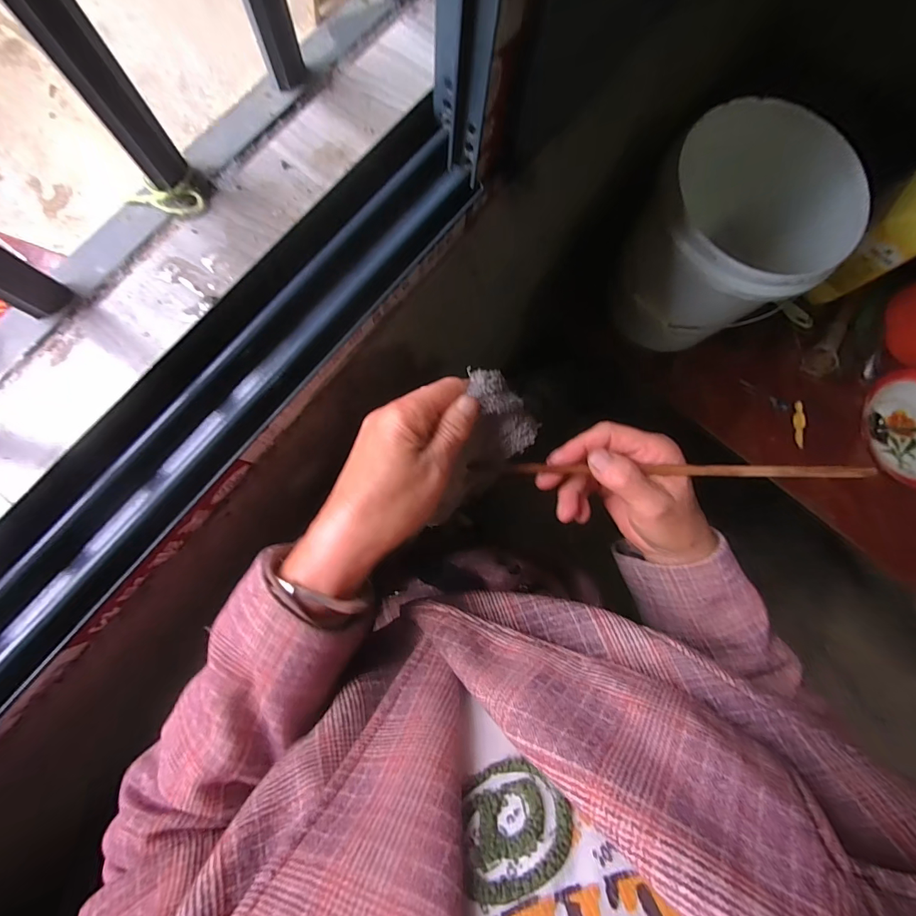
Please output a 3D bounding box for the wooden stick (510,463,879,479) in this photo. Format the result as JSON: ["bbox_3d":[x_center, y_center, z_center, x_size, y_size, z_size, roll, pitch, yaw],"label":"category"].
[{"bbox_3d":[0.151,0.008,0.289,0.225,0.009,0.007,1,82,8],"label":"wooden stick"}]

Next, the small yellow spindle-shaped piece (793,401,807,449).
[{"bbox_3d":[0.632,-0.062,0.792,0.023,0.005,0.086,11,82,-3],"label":"small yellow spindle-shaped piece"}]

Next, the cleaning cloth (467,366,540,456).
[{"bbox_3d":[0.030,-0.032,0.288,0.029,0.020,0.065,-44,118,-9],"label":"cleaning cloth"}]

